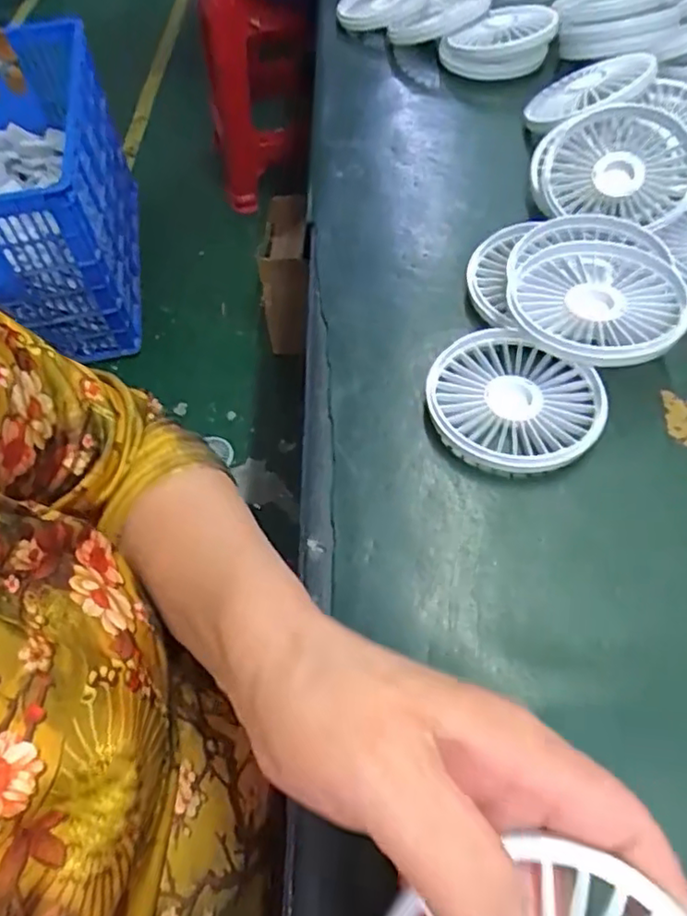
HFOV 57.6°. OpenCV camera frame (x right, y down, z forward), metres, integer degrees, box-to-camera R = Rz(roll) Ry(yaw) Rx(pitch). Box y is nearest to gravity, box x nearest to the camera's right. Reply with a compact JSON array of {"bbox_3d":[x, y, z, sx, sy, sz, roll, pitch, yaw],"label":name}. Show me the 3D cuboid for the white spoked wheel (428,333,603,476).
[{"bbox_3d":[0.088,-0.030,0.329,0.083,0.011,0.087,-2,55,2],"label":"white spoked wheel"}]

